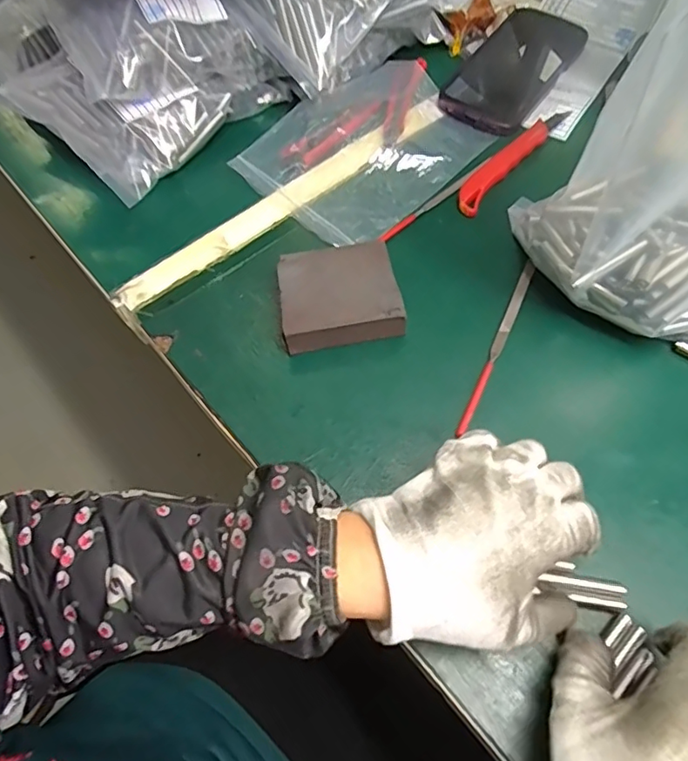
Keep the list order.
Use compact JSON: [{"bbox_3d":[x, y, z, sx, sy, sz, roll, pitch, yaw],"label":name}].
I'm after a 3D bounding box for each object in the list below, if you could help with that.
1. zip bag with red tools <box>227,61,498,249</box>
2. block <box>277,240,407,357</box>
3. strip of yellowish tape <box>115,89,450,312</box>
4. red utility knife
[{"bbox_3d":[0.025,-0.206,0.471,0.208,0.015,0.151,-42,67,-19],"label":"zip bag with red tools"},{"bbox_3d":[-0.004,-0.059,0.379,0.079,0.027,0.067,-11,60,-3],"label":"block"},{"bbox_3d":[-0.040,-0.153,0.446,0.327,0.009,0.028,-37,65,-17],"label":"strip of yellowish tape"},{"bbox_3d":[0.141,-0.189,0.455,0.023,0.010,0.154,34,67,20],"label":"red utility knife"}]

